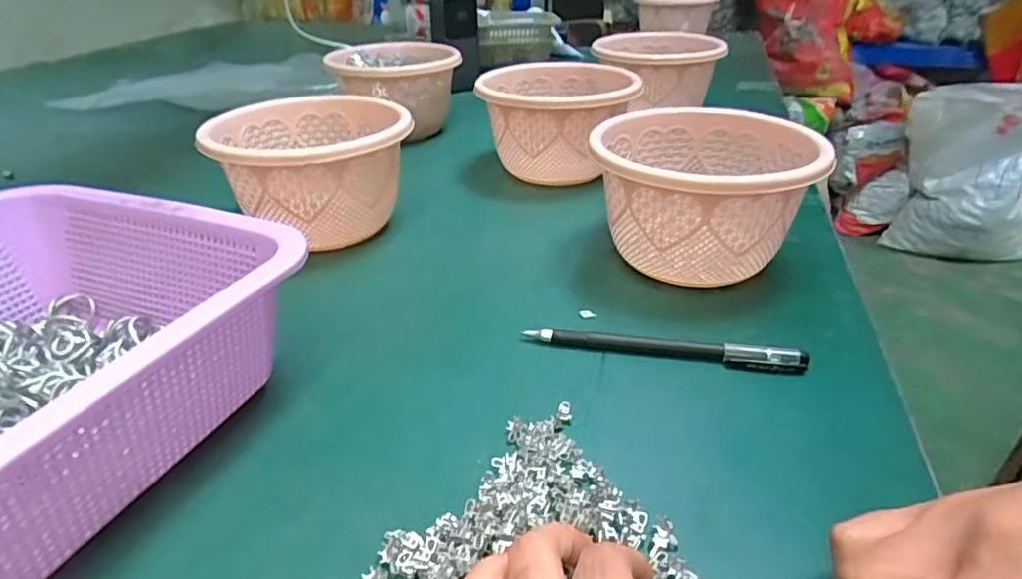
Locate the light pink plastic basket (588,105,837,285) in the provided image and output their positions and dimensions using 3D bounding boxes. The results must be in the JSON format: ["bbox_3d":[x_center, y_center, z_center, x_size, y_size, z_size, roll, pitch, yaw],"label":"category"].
[{"bbox_3d":[0.128,-0.058,0.406,0.136,0.091,0.141,4,32,10],"label":"light pink plastic basket"}]

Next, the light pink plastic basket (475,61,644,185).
[{"bbox_3d":[0.044,-0.154,0.564,0.138,0.088,0.145,-6,31,-7],"label":"light pink plastic basket"}]

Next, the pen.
[{"bbox_3d":[0.085,0.034,0.336,0.150,0.011,0.010,5,32,11],"label":"pen"}]

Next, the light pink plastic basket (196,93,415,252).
[{"bbox_3d":[-0.148,-0.086,0.461,0.133,0.089,0.145,-14,33,-19],"label":"light pink plastic basket"}]

